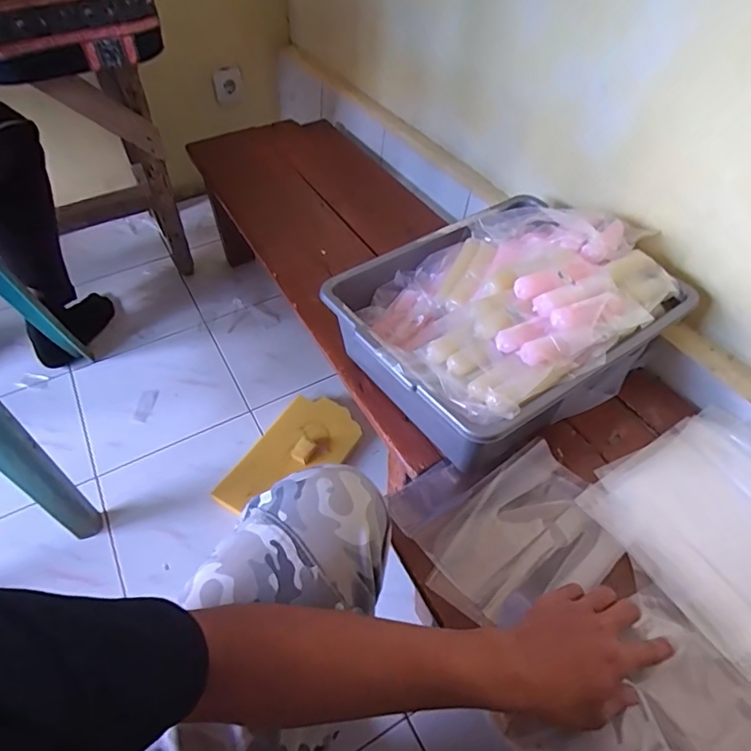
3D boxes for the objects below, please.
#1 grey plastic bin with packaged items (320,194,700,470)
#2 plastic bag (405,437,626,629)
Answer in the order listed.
[{"bbox_3d":[0.165,-0.078,0.674,0.382,0.165,0.297,-28,55,-21],"label":"grey plastic bin with packaged items"},{"bbox_3d":[0.159,0.177,0.562,0.208,0.026,0.149,-29,56,-22],"label":"plastic bag"}]

